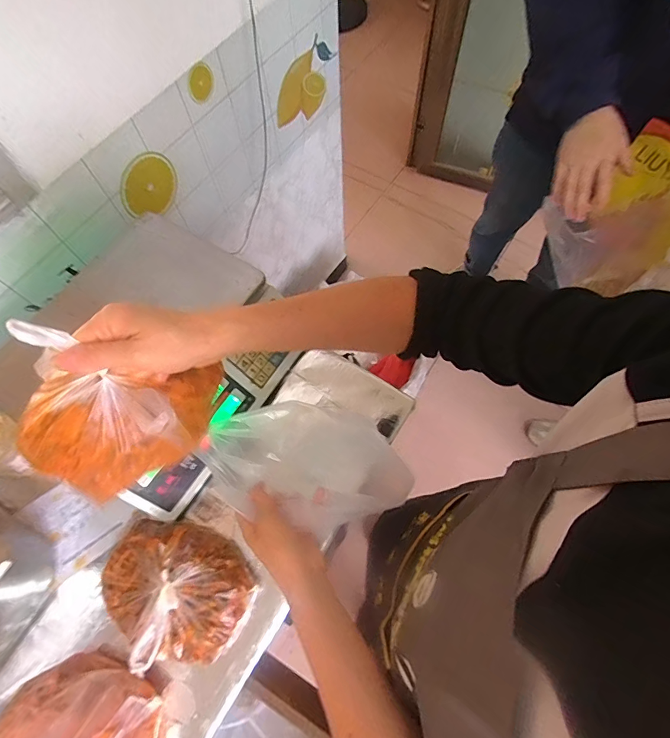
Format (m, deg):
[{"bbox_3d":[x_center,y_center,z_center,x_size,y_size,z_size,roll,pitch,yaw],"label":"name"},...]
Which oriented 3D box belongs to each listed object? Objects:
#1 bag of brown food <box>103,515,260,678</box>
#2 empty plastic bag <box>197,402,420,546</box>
[{"bbox_3d":[-0.185,0.256,0.470,0.169,0.074,0.136,28,71,13],"label":"bag of brown food"},{"bbox_3d":[-0.033,0.106,0.455,0.227,0.060,0.127,19,69,10],"label":"empty plastic bag"}]

